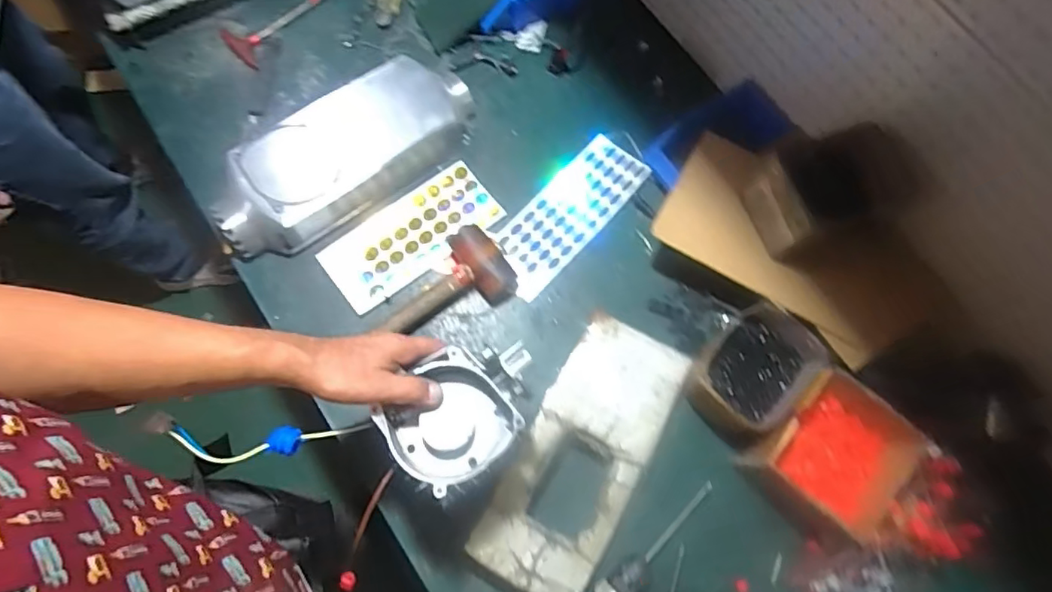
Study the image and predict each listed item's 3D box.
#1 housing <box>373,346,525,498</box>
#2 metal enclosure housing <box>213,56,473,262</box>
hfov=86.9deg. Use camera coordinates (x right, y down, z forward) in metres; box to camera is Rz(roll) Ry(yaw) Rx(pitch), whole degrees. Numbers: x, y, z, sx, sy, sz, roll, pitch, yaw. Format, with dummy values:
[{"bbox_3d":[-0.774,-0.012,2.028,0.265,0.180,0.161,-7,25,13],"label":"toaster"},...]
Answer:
[{"bbox_3d":[-0.074,0.121,0.535,0.109,0.051,0.107,-40,77,-10],"label":"housing"},{"bbox_3d":[-0.241,-0.189,0.759,0.373,0.110,0.133,-37,77,-9],"label":"metal enclosure housing"}]

